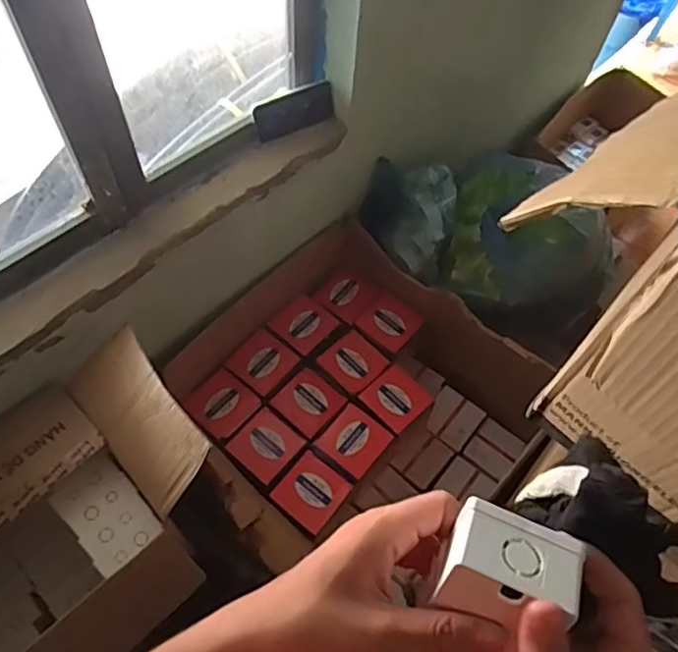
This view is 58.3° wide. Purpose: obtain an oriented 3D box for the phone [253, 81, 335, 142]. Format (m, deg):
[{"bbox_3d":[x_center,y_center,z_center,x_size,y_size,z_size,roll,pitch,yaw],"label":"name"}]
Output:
[{"bbox_3d":[-0.080,-0.382,1.085,0.150,0.063,0.008,-26,40,-12],"label":"phone"}]

